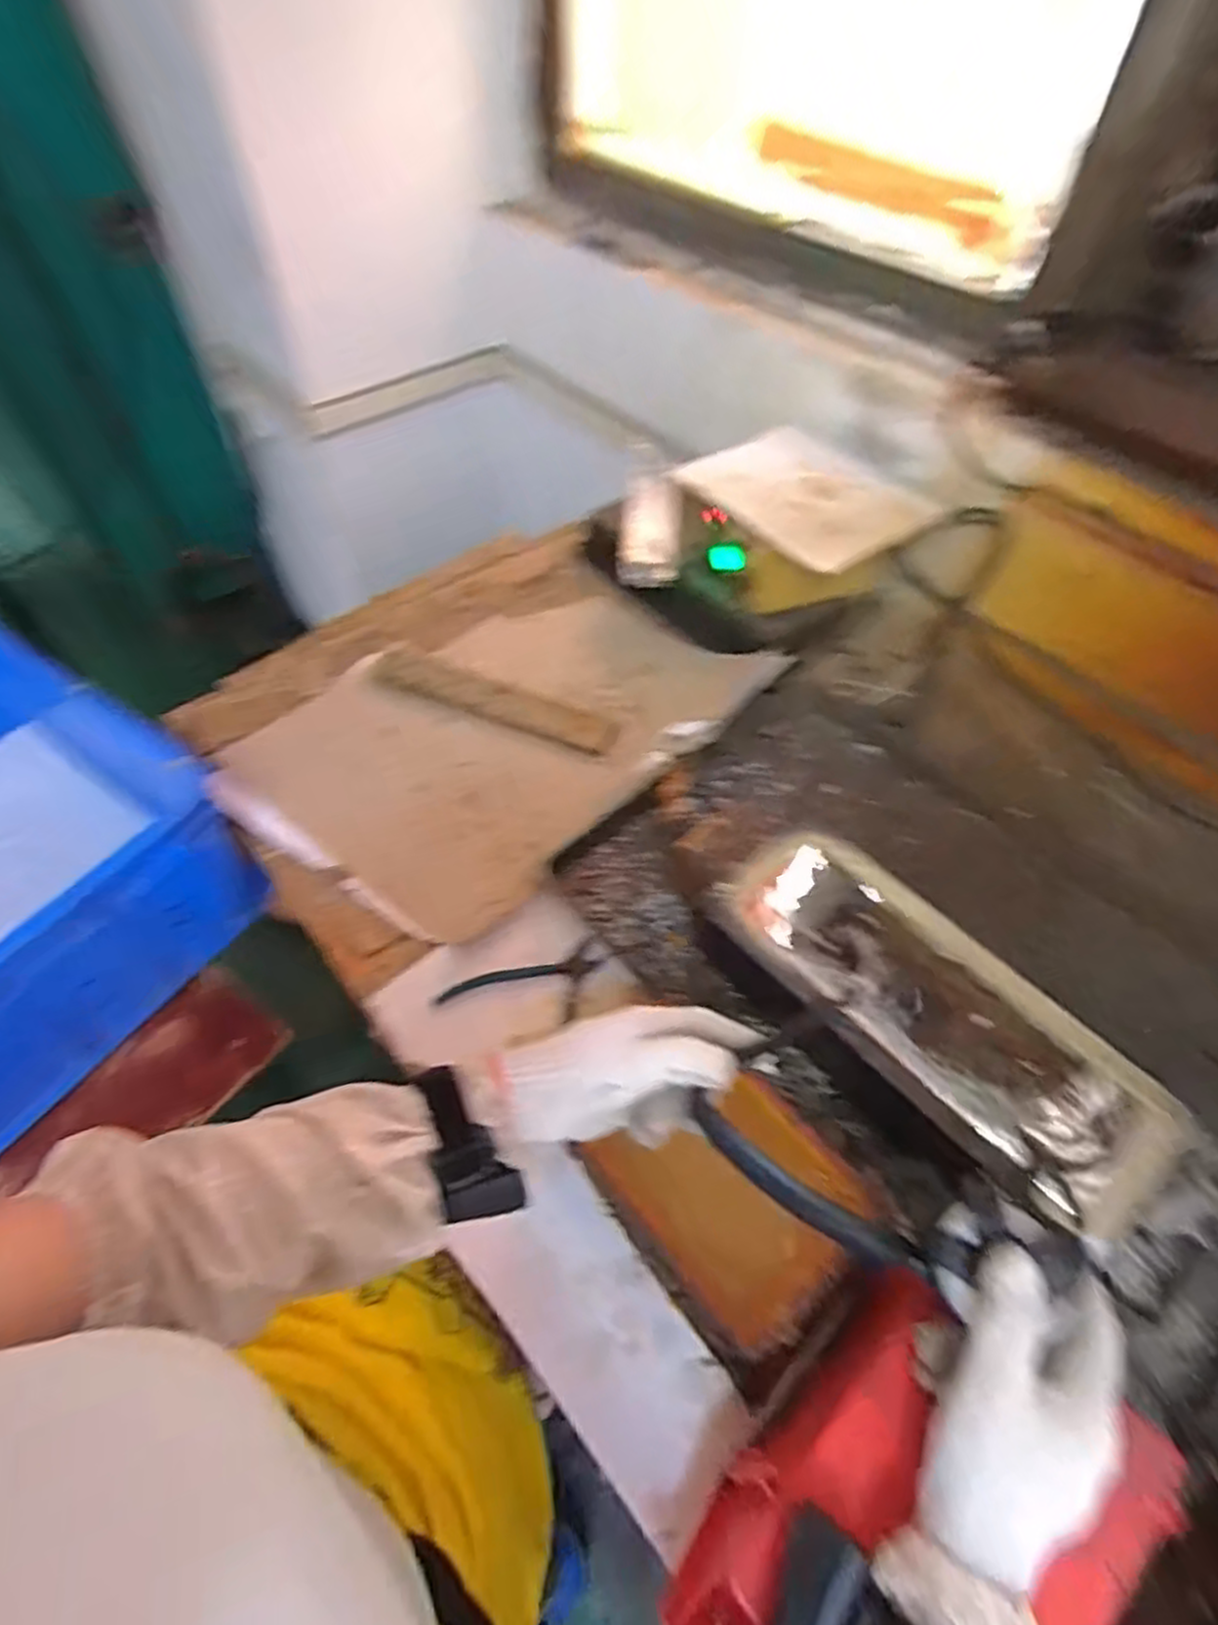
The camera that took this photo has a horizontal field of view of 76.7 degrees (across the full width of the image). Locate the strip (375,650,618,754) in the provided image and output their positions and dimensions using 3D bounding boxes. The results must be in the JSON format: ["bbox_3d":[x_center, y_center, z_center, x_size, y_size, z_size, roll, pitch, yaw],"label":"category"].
[{"bbox_3d":[-0.132,-0.131,0.898,0.299,0.022,0.052,18,54,13],"label":"strip"}]

